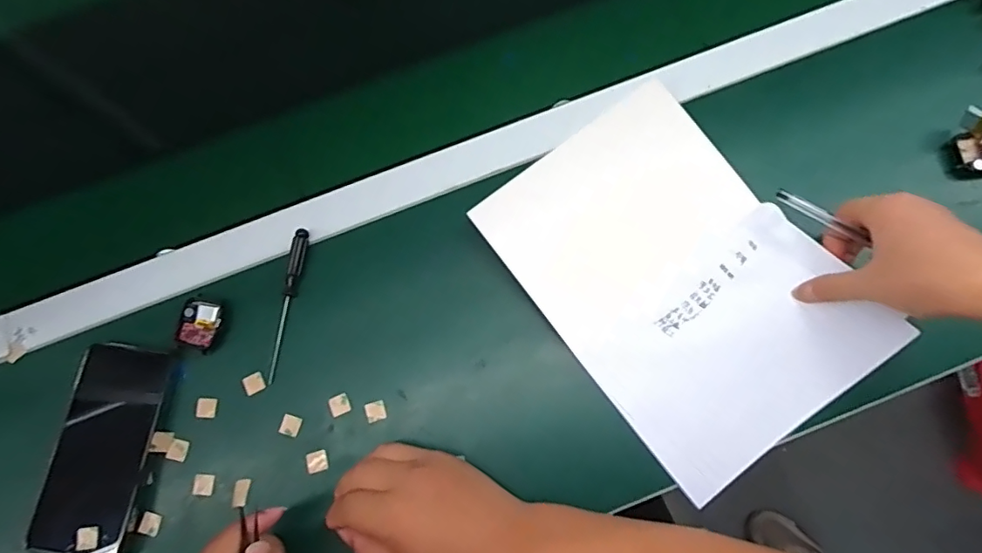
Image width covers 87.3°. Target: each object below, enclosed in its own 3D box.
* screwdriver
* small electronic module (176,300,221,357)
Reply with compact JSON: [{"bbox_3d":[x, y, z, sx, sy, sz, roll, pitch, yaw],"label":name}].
[{"bbox_3d":[-0.175,0.023,0.444,0.012,0.010,0.132,7,77,3],"label":"screwdriver"},{"bbox_3d":[-0.251,0.042,0.444,0.033,0.007,0.041,13,77,5],"label":"small electronic module"}]

